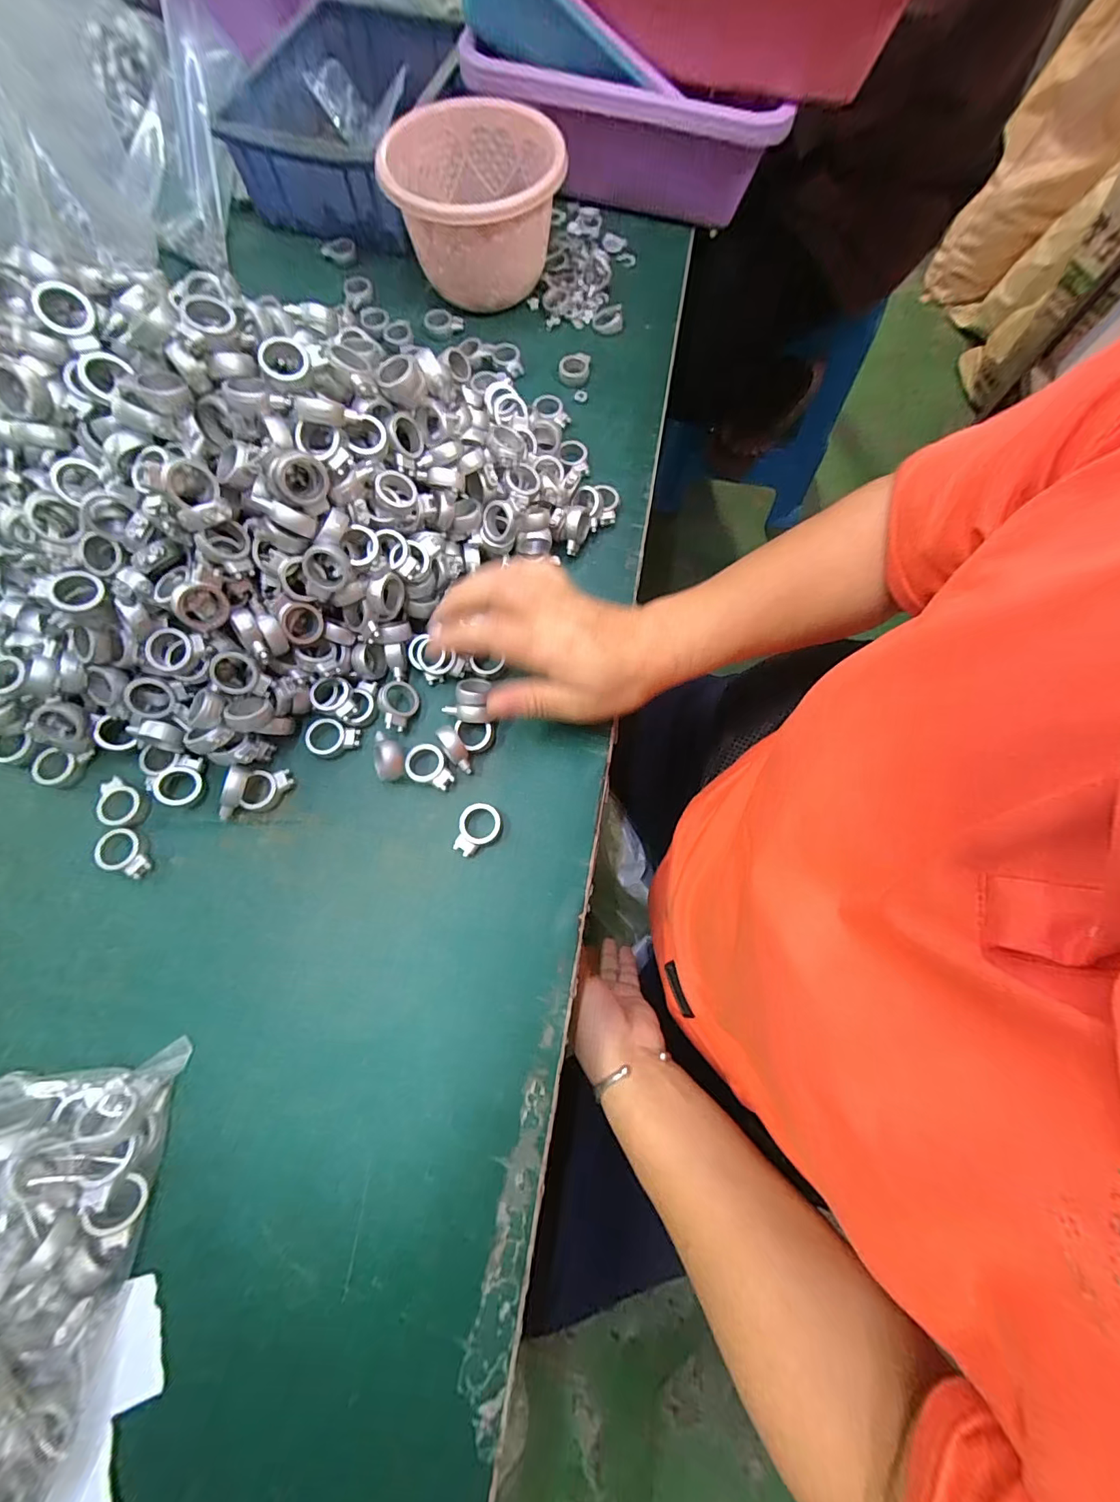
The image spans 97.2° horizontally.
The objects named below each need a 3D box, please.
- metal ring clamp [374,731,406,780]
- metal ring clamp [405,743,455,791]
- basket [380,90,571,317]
[{"bbox_3d":[-0.110,0.004,0.325,0.017,0.020,0.031,-8,73,-3],"label":"metal ring clamp"},{"bbox_3d":[-0.085,0.011,0.327,0.035,0.010,0.025,35,75,10],"label":"metal ring clamp"},{"bbox_3d":[-0.069,-0.458,0.425,0.139,0.086,0.132,4,73,0],"label":"basket"}]

